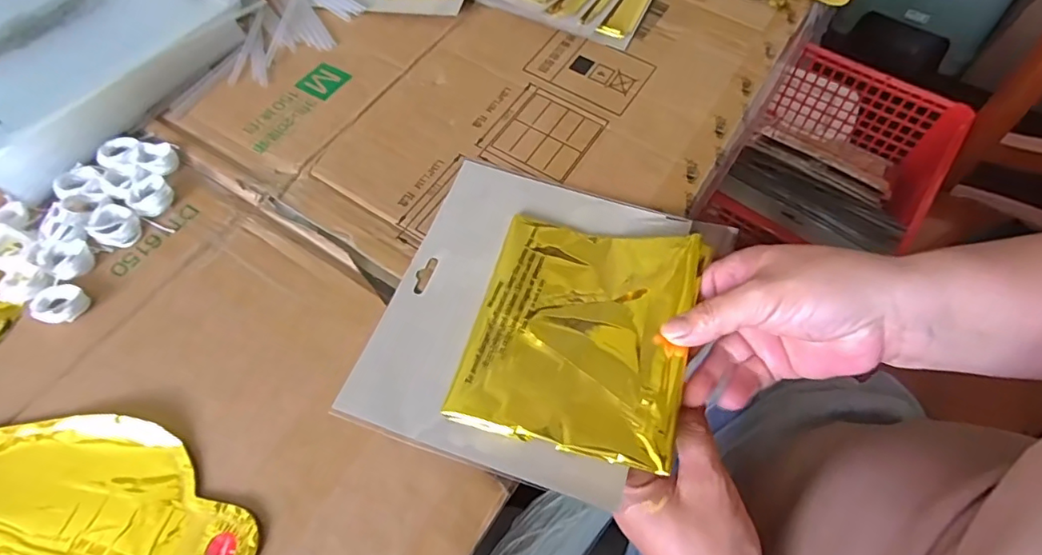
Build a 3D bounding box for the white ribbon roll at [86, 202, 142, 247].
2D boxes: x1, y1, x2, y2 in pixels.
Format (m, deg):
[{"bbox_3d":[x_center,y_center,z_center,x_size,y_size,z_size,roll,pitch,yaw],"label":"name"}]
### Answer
[{"bbox_3d":[-0.270,-0.035,0.356,0.034,0.009,0.027,20,64,9],"label":"white ribbon roll"}]

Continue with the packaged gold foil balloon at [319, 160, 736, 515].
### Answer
[{"bbox_3d":[0.012,0.018,0.326,0.180,0.025,0.192,18,64,9],"label":"packaged gold foil balloon"}]

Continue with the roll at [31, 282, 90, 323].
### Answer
[{"bbox_3d":[-0.281,0.015,0.327,0.027,0.010,0.026,0,62,0],"label":"roll"}]

